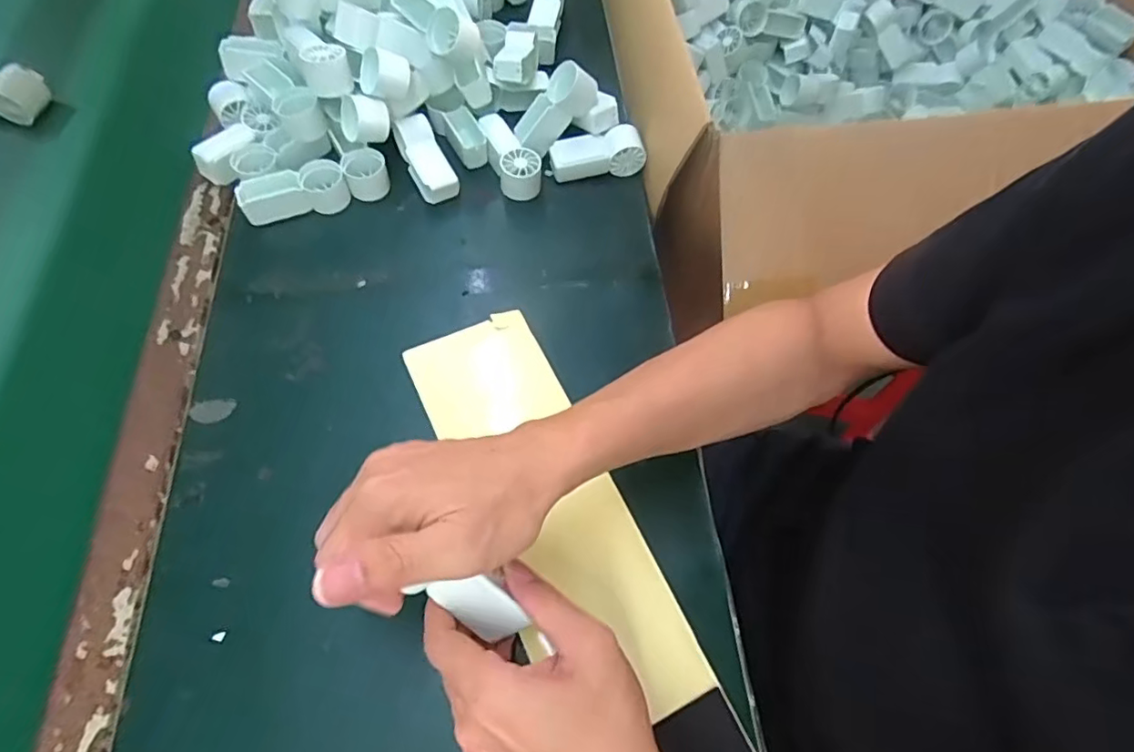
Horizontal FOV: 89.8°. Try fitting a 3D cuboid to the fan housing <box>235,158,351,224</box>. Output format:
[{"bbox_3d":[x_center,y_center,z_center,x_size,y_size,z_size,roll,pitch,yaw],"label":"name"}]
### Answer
[{"bbox_3d":[-0.253,-0.170,0.527,0.093,0.034,0.038,-19,65,-12],"label":"fan housing"}]

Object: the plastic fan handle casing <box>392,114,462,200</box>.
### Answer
[{"bbox_3d":[-0.137,-0.210,0.555,0.036,0.030,0.088,-27,85,-15],"label":"plastic fan handle casing"}]

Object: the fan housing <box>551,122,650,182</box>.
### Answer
[{"bbox_3d":[0.030,-0.221,0.568,0.091,0.042,0.032,-3,63,-4],"label":"fan housing"}]

